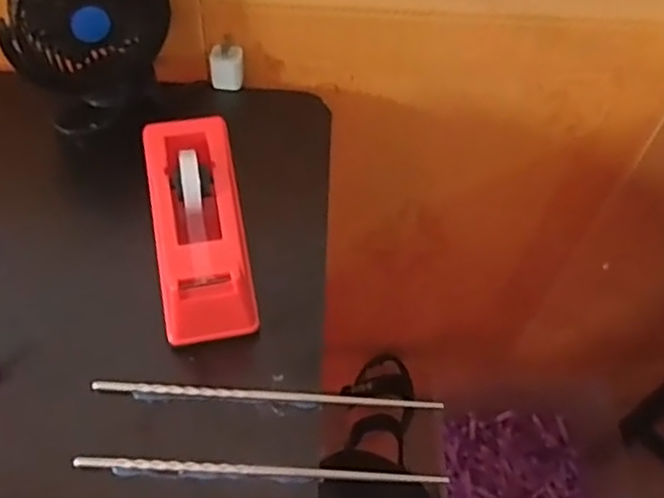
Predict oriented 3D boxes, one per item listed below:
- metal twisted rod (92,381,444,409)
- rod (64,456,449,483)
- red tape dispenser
[{"bbox_3d":[-0.041,0.093,0.425,0.219,0.009,0.008,4,55,-1],"label":"metal twisted rod"},{"bbox_3d":[-0.042,0.133,0.399,0.220,0.007,0.008,4,55,-1],"label":"rod"},{"bbox_3d":[-0.091,-0.016,0.458,0.061,0.068,0.152,-9,56,-10],"label":"red tape dispenser"}]

